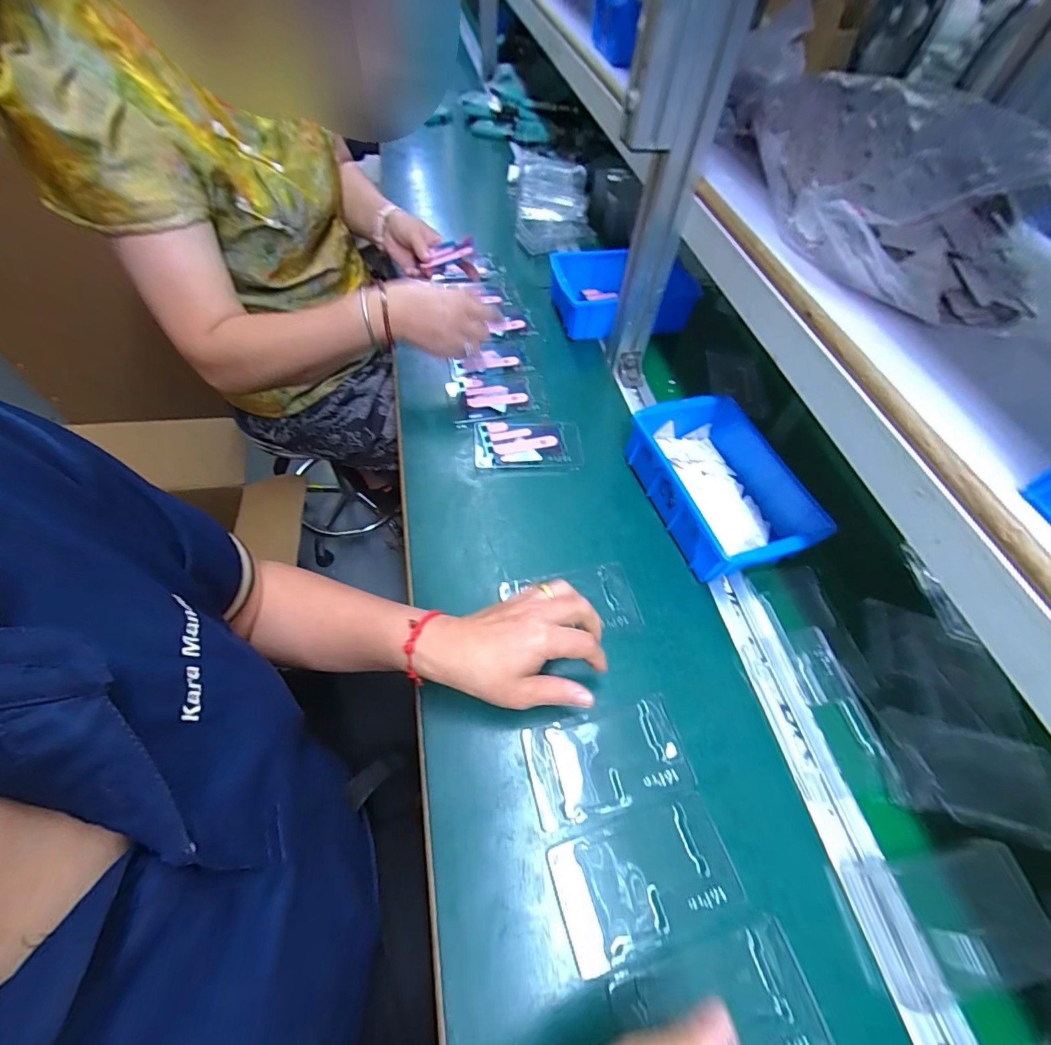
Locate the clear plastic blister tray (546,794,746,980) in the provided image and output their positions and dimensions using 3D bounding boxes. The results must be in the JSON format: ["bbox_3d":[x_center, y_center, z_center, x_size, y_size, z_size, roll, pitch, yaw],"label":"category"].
[{"bbox_3d":[0.087,0.258,0.327,0.127,0.010,0.071,-13,60,-11],"label":"clear plastic blister tray"}]

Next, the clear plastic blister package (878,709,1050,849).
[{"bbox_3d":[0.362,0.203,0.361,0.135,0.013,0.072,15,58,6],"label":"clear plastic blister package"}]

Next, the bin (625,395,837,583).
[{"bbox_3d":[0.213,-0.040,0.491,0.138,0.063,0.195,-14,60,-12],"label":"bin"}]

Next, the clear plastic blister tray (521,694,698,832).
[{"bbox_3d":[0.067,0.192,0.366,0.127,0.012,0.071,-10,59,-10],"label":"clear plastic blister tray"}]

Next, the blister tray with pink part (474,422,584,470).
[{"bbox_3d":[0.003,-0.097,0.545,0.126,0.013,0.068,-2,58,-5],"label":"blister tray with pink part"}]

